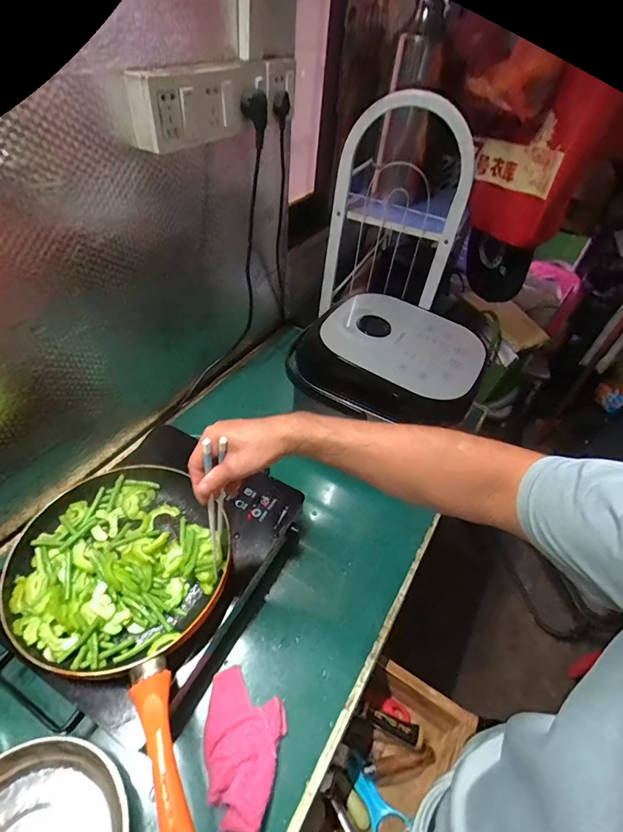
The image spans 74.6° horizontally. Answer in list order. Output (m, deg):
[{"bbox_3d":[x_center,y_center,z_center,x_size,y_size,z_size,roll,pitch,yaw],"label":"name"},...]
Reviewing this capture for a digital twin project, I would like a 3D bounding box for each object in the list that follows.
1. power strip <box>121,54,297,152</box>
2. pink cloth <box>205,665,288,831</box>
[{"bbox_3d":[-0.139,-0.506,0.653,0.061,0.091,0.357,24,48,15],"label":"power strip"},{"bbox_3d":[-0.083,0.401,0.506,0.095,0.030,0.155,3,46,-4],"label":"pink cloth"}]

